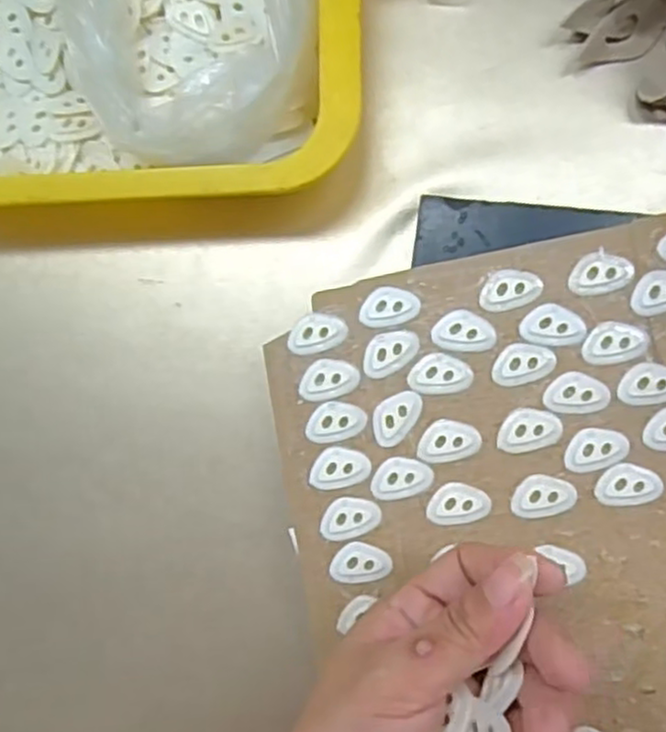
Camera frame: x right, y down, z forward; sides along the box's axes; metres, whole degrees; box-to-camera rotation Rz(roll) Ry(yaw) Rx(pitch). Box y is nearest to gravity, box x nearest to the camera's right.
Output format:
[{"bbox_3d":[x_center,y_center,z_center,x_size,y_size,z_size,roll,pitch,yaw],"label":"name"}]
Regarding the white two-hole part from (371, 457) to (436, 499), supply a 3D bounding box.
[{"bbox_3d":[0.029,0.047,0.300,0.026,0.004,0.017,-18,86,7],"label":"white two-hole part"}]

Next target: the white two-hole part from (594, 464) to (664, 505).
[{"bbox_3d":[0.120,0.048,0.288,0.026,0.004,0.017,-8,87,7],"label":"white two-hole part"}]

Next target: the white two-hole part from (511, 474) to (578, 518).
[{"bbox_3d":[0.087,0.054,0.292,0.026,0.004,0.017,-8,87,8],"label":"white two-hole part"}]

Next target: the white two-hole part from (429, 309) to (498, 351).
[{"bbox_3d":[0.056,-0.015,0.299,0.026,0.004,0.016,7,89,8],"label":"white two-hole part"}]

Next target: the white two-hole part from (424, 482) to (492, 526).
[{"bbox_3d":[0.053,0.058,0.297,0.026,0.004,0.017,-5,88,8],"label":"white two-hole part"}]

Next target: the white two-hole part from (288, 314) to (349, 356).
[{"bbox_3d":[-0.007,-0.014,0.309,0.025,0.004,0.017,-5,87,8],"label":"white two-hole part"}]

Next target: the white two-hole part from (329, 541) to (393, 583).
[{"bbox_3d":[0.012,0.084,0.302,0.026,0.004,0.017,1,88,8],"label":"white two-hole part"}]

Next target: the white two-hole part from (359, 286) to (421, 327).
[{"bbox_3d":[0.024,-0.026,0.305,0.026,0.004,0.017,-6,87,8],"label":"white two-hole part"}]

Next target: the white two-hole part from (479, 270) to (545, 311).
[{"bbox_3d":[0.075,-0.032,0.299,0.025,0.004,0.017,-2,88,8],"label":"white two-hole part"}]

